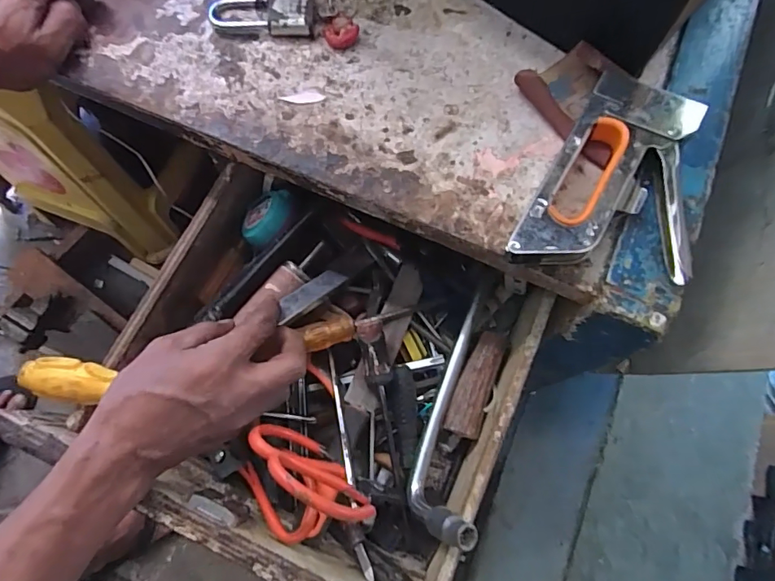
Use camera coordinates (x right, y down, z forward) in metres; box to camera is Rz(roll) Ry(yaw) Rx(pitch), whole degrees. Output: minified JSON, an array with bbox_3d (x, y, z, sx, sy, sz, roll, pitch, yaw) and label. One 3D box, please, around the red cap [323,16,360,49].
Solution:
[{"bbox_3d":[-0.041,-0.221,0.404,0.028,0.012,0.025,27,73,8],"label":"red cap"}]

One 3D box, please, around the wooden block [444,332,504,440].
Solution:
[{"bbox_3d":[0.078,0.080,0.418,0.028,0.017,0.098,20,74,4],"label":"wooden block"}]

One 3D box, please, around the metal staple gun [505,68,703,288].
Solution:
[{"bbox_3d":[0.174,-0.069,0.341,0.113,0.039,0.163,29,74,8],"label":"metal staple gun"}]

